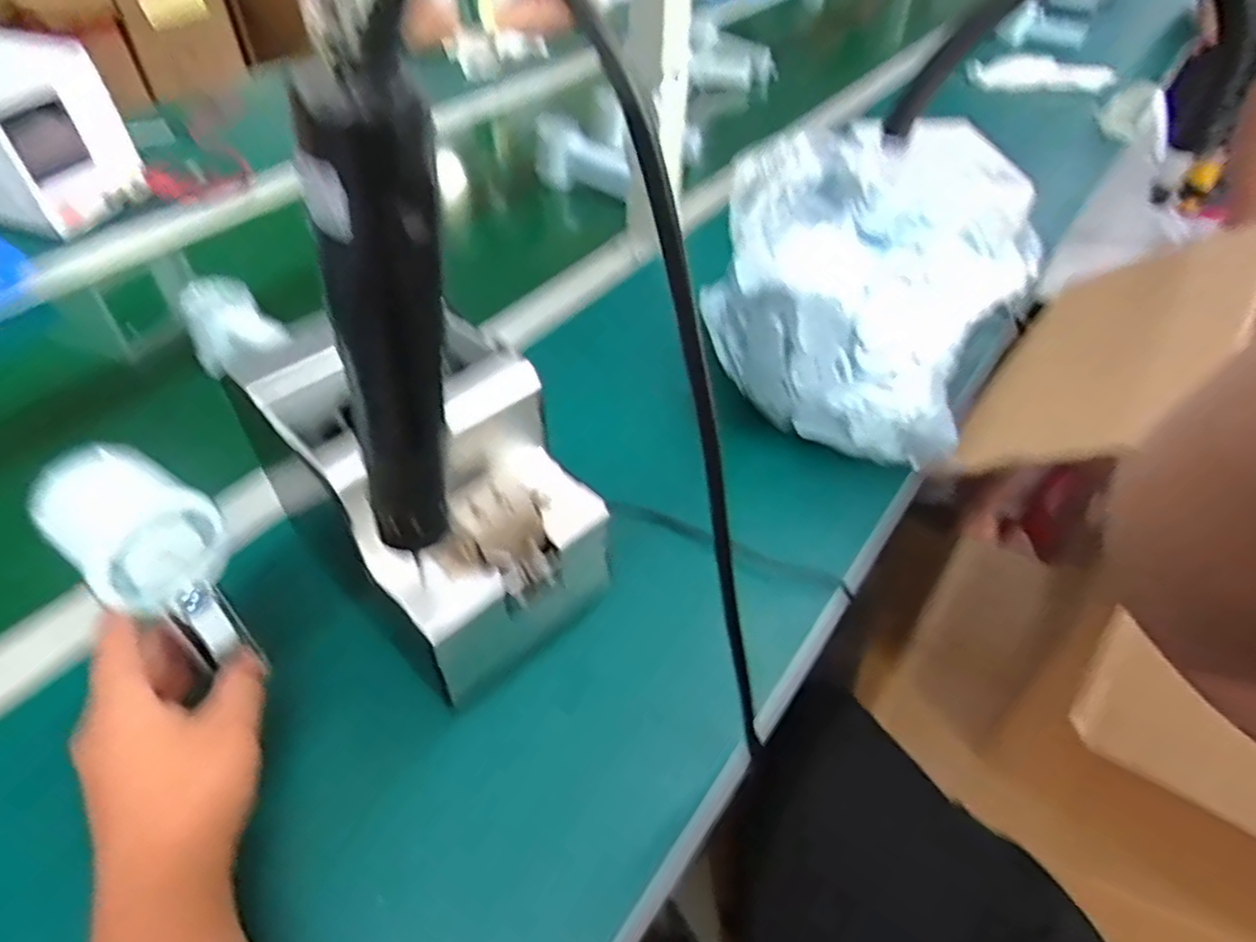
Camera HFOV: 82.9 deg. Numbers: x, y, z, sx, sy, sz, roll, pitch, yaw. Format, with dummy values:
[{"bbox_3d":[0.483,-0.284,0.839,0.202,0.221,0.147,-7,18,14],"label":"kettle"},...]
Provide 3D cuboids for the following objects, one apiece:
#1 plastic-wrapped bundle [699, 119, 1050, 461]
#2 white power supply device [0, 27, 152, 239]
[{"bbox_3d":[0.173,-0.137,0.535,0.214,0.156,0.193,18,48,16],"label":"plastic-wrapped bundle"},{"bbox_3d":[-0.714,-0.388,0.779,0.276,0.157,0.140,18,48,16],"label":"white power supply device"}]

